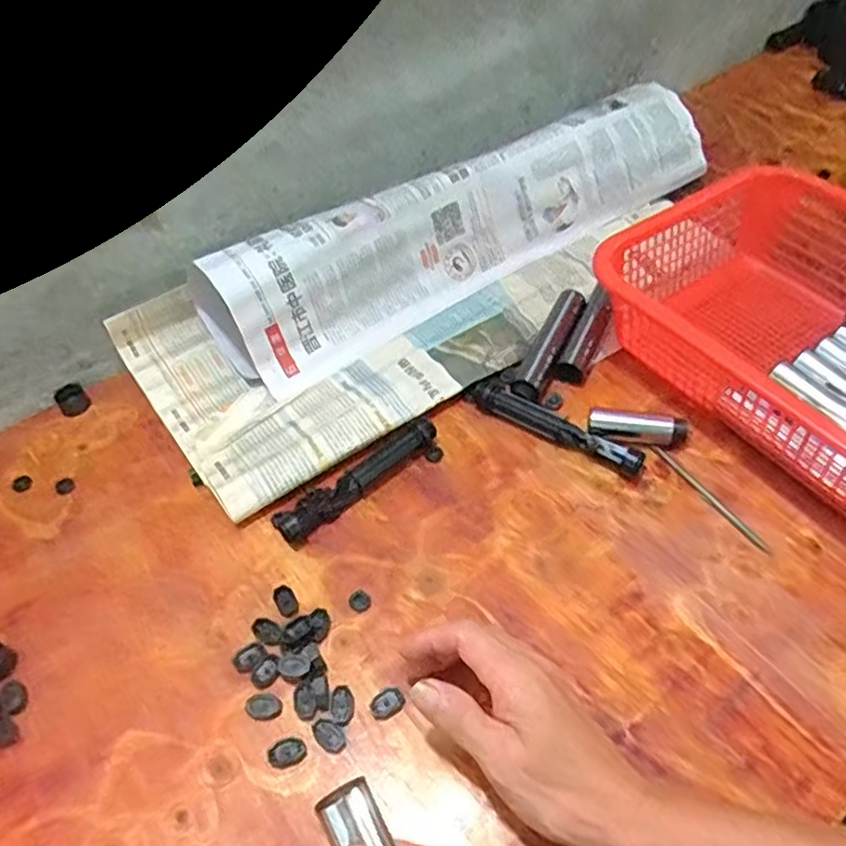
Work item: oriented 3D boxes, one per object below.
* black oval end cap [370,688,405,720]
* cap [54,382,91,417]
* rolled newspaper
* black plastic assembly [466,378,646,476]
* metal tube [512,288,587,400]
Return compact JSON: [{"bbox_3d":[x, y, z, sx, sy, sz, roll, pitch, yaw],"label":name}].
[{"bbox_3d":[-0.023,0.176,0.427,0.021,0.007,0.015,-22,52,-14],"label":"black oval end cap"},{"bbox_3d":[-0.311,-0.022,0.601,0.024,0.019,0.025,-2,50,2],"label":"cap"},{"bbox_3d":[0.058,-0.202,0.670,0.550,0.099,0.116,-26,53,-17],"label":"rolled newspaper"},{"bbox_3d":[0.105,-0.003,0.552,0.153,0.017,0.022,25,56,22],"label":"black plastic assembly"},{"bbox_3d":[0.113,-0.074,0.607,0.028,0.022,0.132,19,54,19],"label":"metal tube"}]

